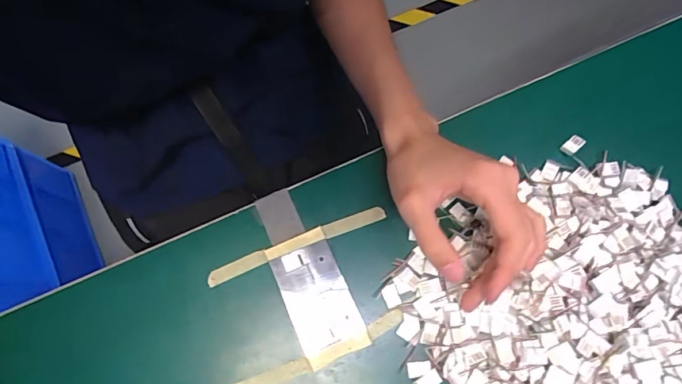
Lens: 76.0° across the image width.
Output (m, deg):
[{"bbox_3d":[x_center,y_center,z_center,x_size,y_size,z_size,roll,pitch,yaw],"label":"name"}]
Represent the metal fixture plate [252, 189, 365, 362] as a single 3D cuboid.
[{"bbox_3d":[-0.030,0.060,0.354,0.049,0.011,0.130,-23,79,-6],"label":"metal fixture plate"}]

